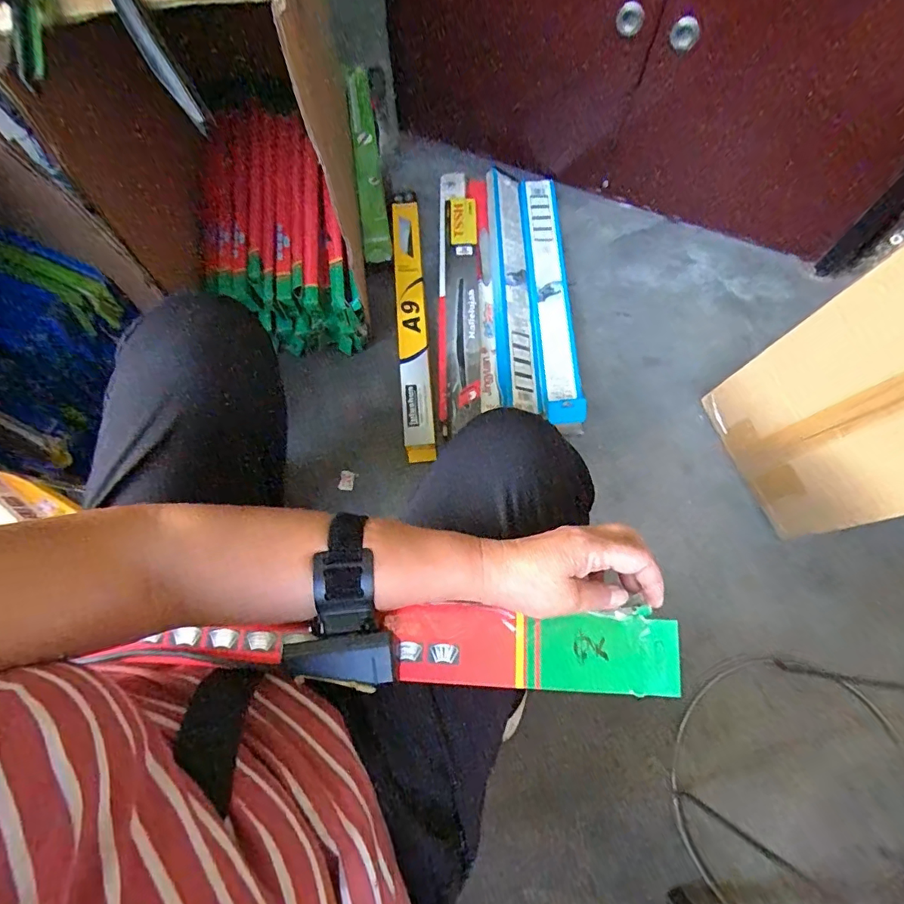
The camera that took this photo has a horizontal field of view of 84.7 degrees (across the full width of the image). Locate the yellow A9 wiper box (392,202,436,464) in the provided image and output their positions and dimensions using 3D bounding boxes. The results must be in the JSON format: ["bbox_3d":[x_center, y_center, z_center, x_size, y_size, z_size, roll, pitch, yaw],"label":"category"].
[{"bbox_3d":[-0.074,-0.242,0.905,0.050,0.025,0.518,-5,70,-1],"label":"yellow A9 wiper box"}]

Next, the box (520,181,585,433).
[{"bbox_3d":[0.180,-0.304,0.921,0.078,0.038,0.526,-2,70,0],"label":"box"}]

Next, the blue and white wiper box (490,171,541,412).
[{"bbox_3d":[0.109,-0.321,0.918,0.063,0.042,0.500,-2,70,0],"label":"blue and white wiper box"}]

